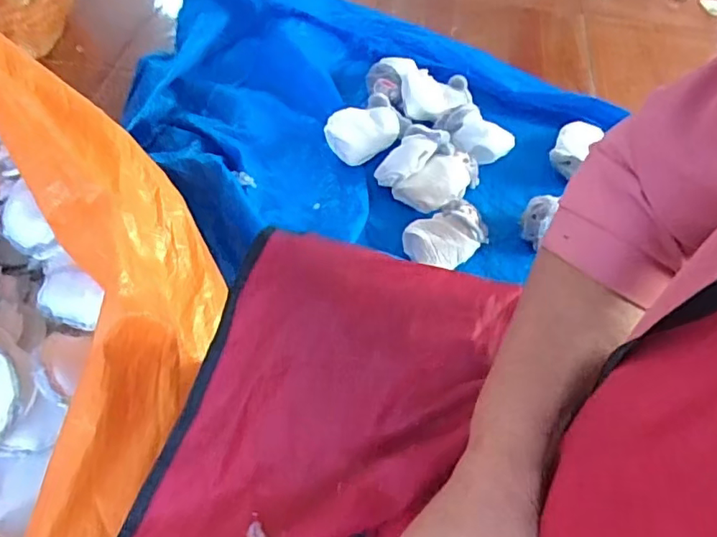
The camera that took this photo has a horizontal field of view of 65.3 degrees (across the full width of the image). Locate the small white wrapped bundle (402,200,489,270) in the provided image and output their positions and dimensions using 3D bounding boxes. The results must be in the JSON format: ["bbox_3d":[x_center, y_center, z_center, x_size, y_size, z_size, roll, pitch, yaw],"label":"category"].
[{"bbox_3d":[0.174,-0.063,1.077,0.165,0.060,0.110,-21,58,-19],"label":"small white wrapped bundle"}]

